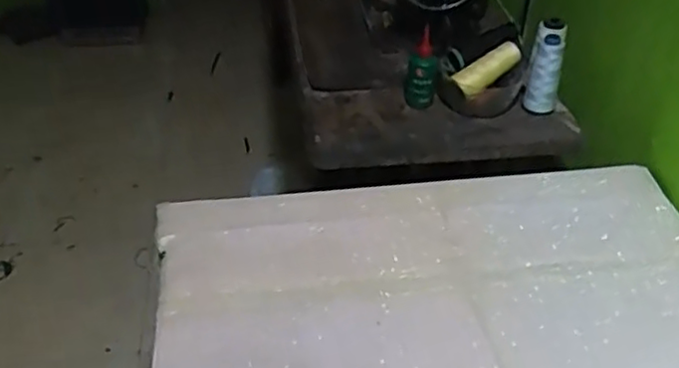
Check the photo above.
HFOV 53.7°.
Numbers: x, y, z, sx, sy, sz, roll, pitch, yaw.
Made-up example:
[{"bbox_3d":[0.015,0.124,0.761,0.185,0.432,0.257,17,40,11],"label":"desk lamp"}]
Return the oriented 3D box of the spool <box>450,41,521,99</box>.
[{"bbox_3d":[0.216,-0.167,0.968,0.106,0.036,0.036,-34,44,-6],"label":"spool"}]

